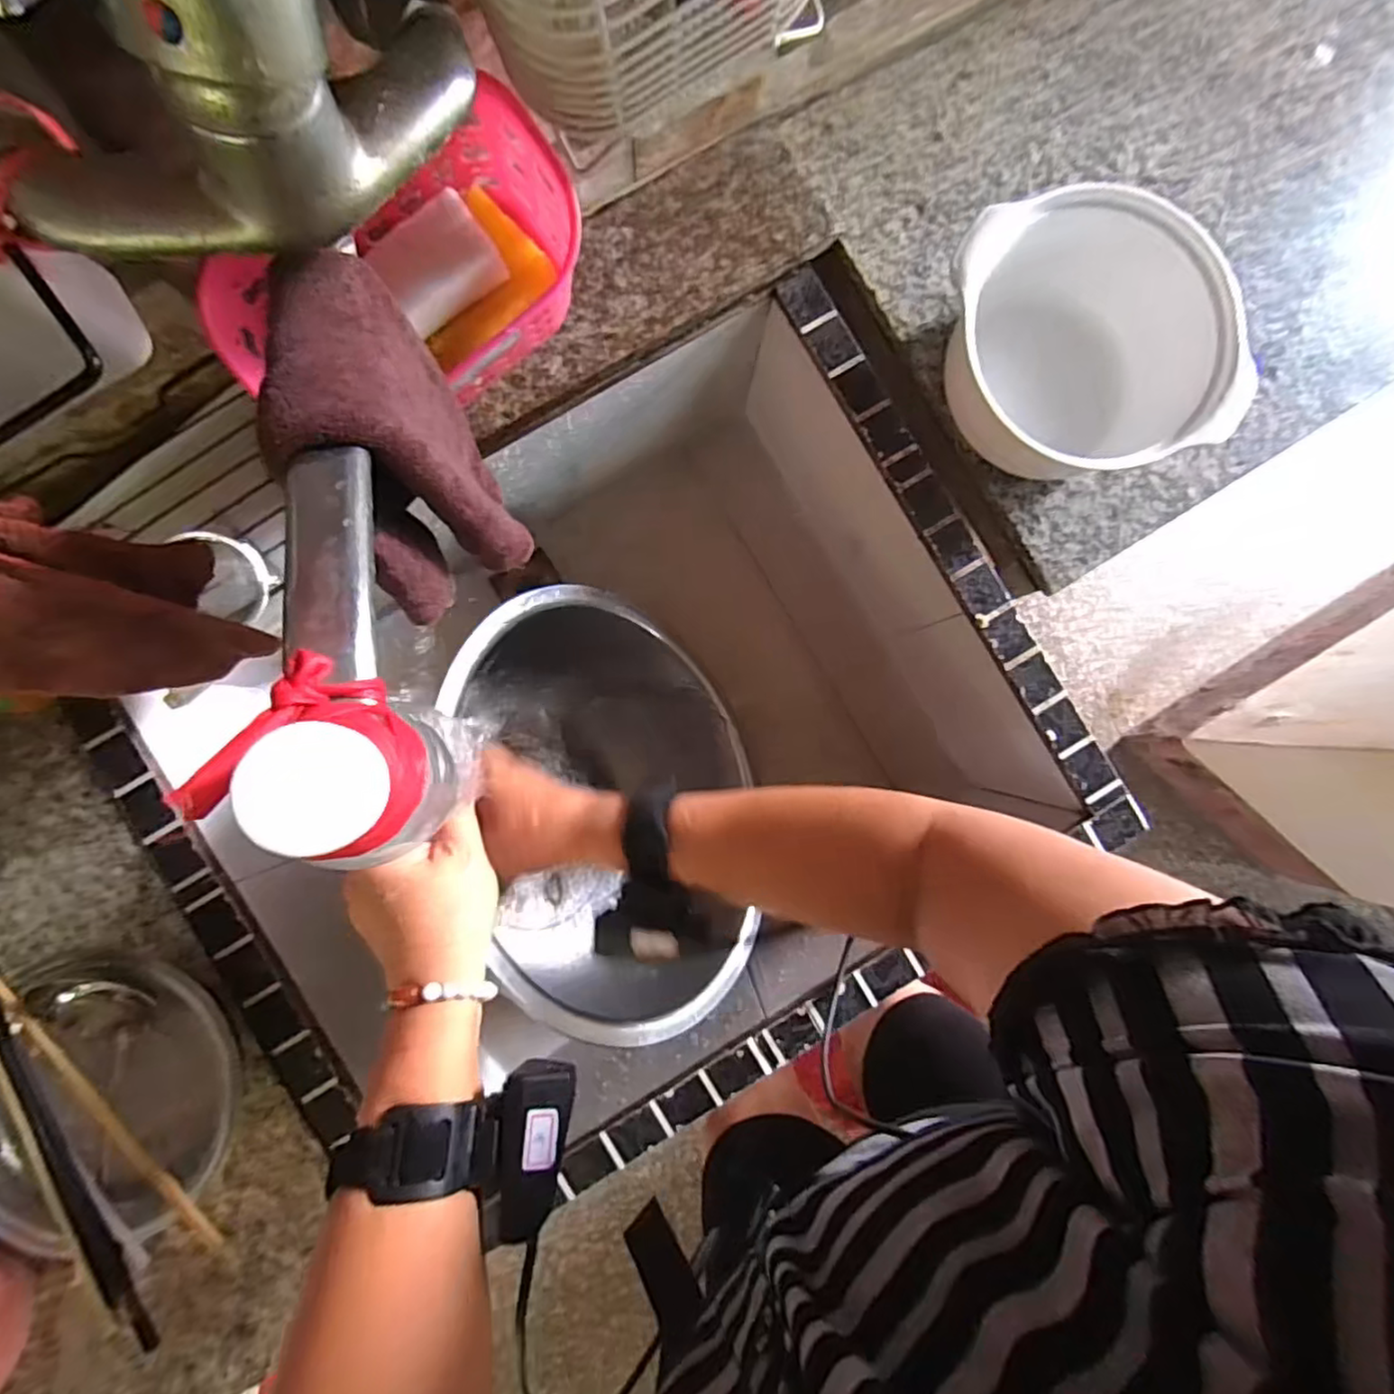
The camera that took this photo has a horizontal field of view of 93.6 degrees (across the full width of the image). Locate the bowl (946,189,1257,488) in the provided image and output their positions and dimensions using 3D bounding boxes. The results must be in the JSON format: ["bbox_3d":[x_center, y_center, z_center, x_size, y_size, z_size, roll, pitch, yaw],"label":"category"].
[{"bbox_3d":[0.268,-0.247,0.469,0.201,0.093,0.153,36,86,-3],"label":"bowl"}]

